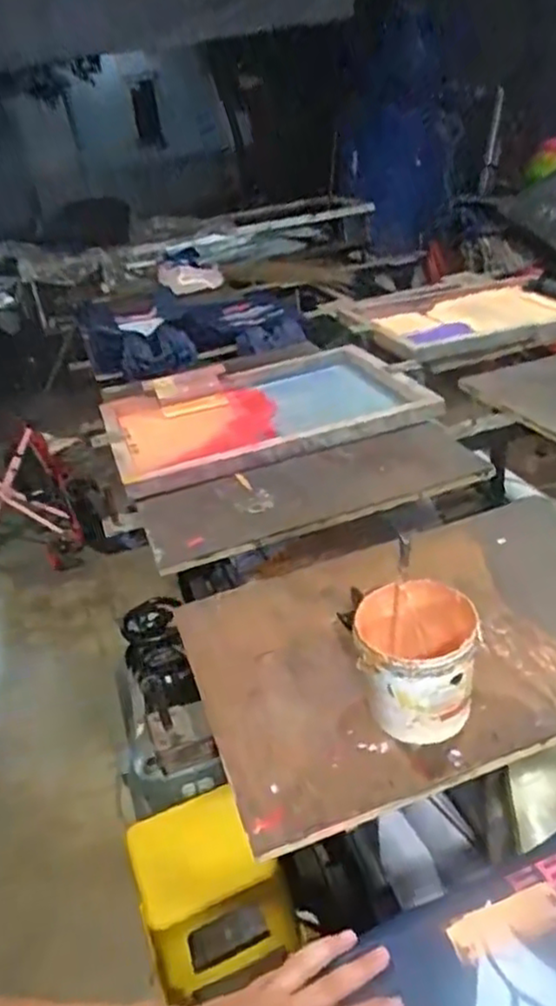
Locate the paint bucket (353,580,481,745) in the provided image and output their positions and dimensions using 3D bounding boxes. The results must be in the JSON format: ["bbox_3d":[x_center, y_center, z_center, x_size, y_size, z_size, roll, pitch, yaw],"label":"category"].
[{"bbox_3d":[0.145,0.171,0.714,0.116,0.123,0.118,-6,29,3],"label":"paint bucket"}]

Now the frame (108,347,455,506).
[{"bbox_3d":[-0.034,-0.212,1.511,0.686,0.053,0.509,-17,33,-14],"label":"frame"}]

